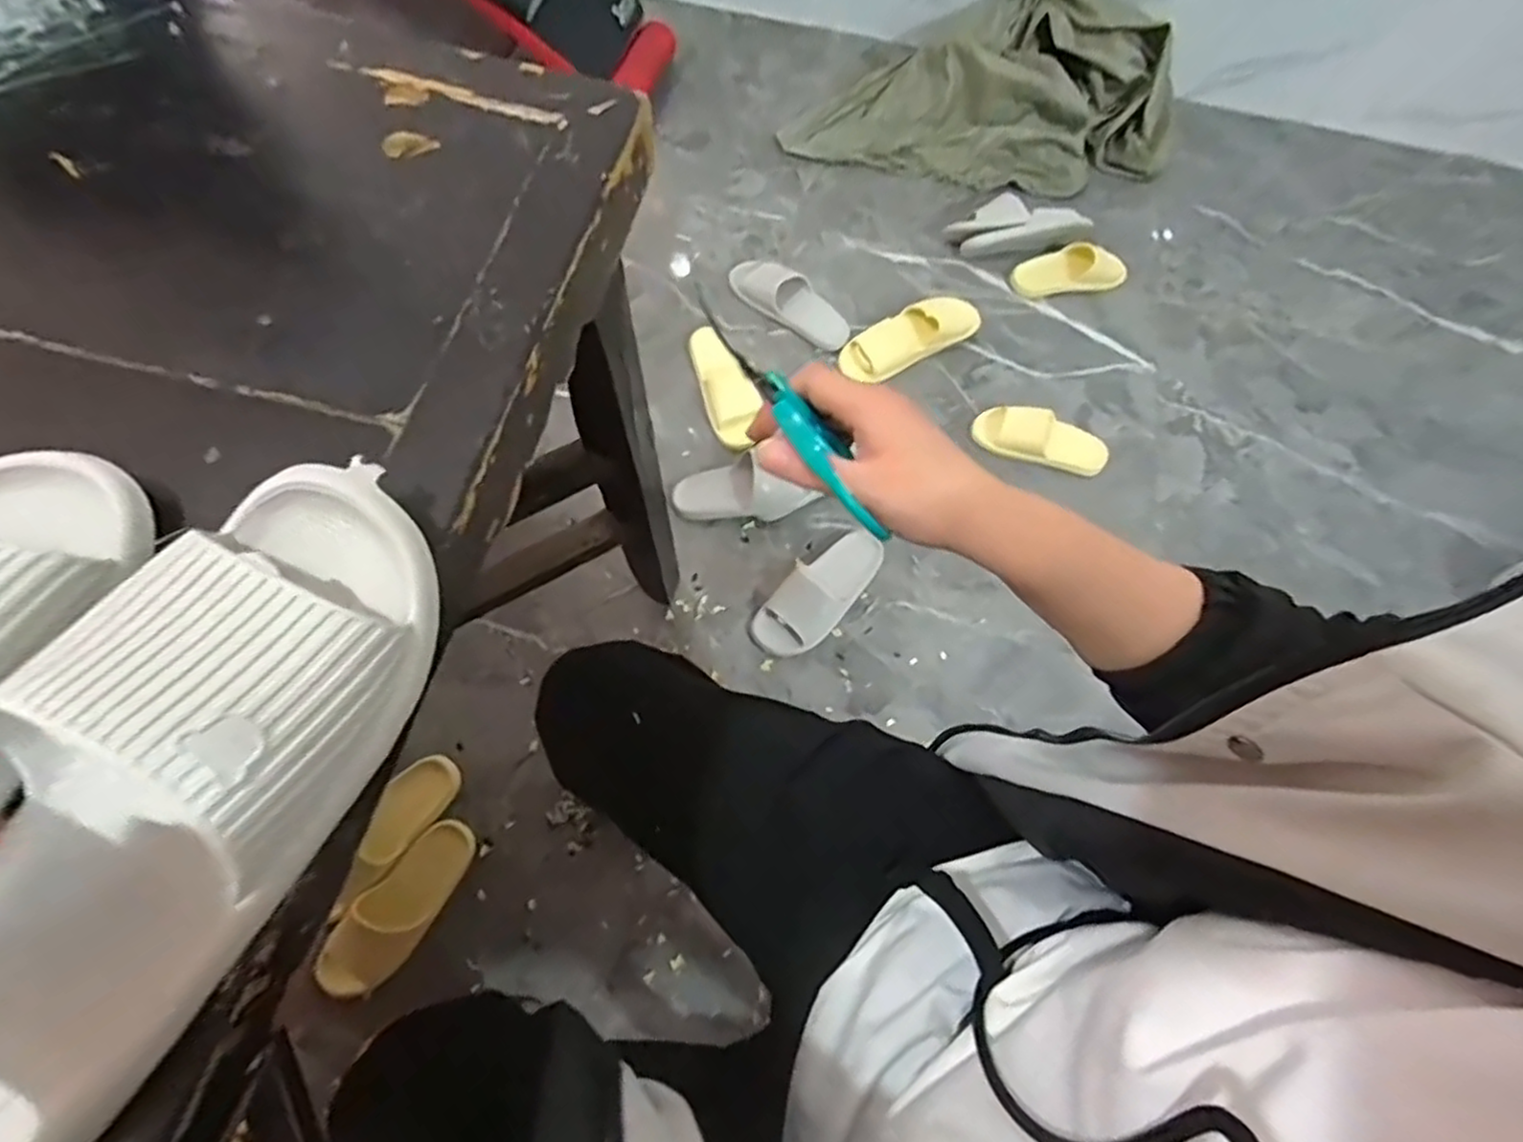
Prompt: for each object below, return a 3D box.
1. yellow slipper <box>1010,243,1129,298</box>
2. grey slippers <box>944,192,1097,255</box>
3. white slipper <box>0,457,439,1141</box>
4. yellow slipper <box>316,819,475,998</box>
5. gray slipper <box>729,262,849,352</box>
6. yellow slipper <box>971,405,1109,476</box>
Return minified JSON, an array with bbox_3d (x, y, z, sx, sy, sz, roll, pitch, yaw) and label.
[{"bbox_3d":[0.655,-0.622,1.463,0.237,0.092,0.073,-3,70,-5],"label":"yellow slipper"},{"bbox_3d":[0.516,-0.702,1.418,0.265,0.097,0.073,4,70,17],"label":"grey slippers"},{"bbox_3d":[-0.223,0.076,0.251,0.113,0.062,0.263,31,73,8],"label":"white slipper"},{"bbox_3d":[-0.526,0.492,1.019,0.095,0.068,0.266,32,73,8],"label":"yellow slipper"},{"bbox_3d":[0.059,-0.539,1.391,0.268,0.083,0.103,36,72,9],"label":"gray slipper"},{"bbox_3d":[0.530,-0.247,1.327,0.256,0.081,0.093,17,70,3],"label":"yellow slipper"}]

